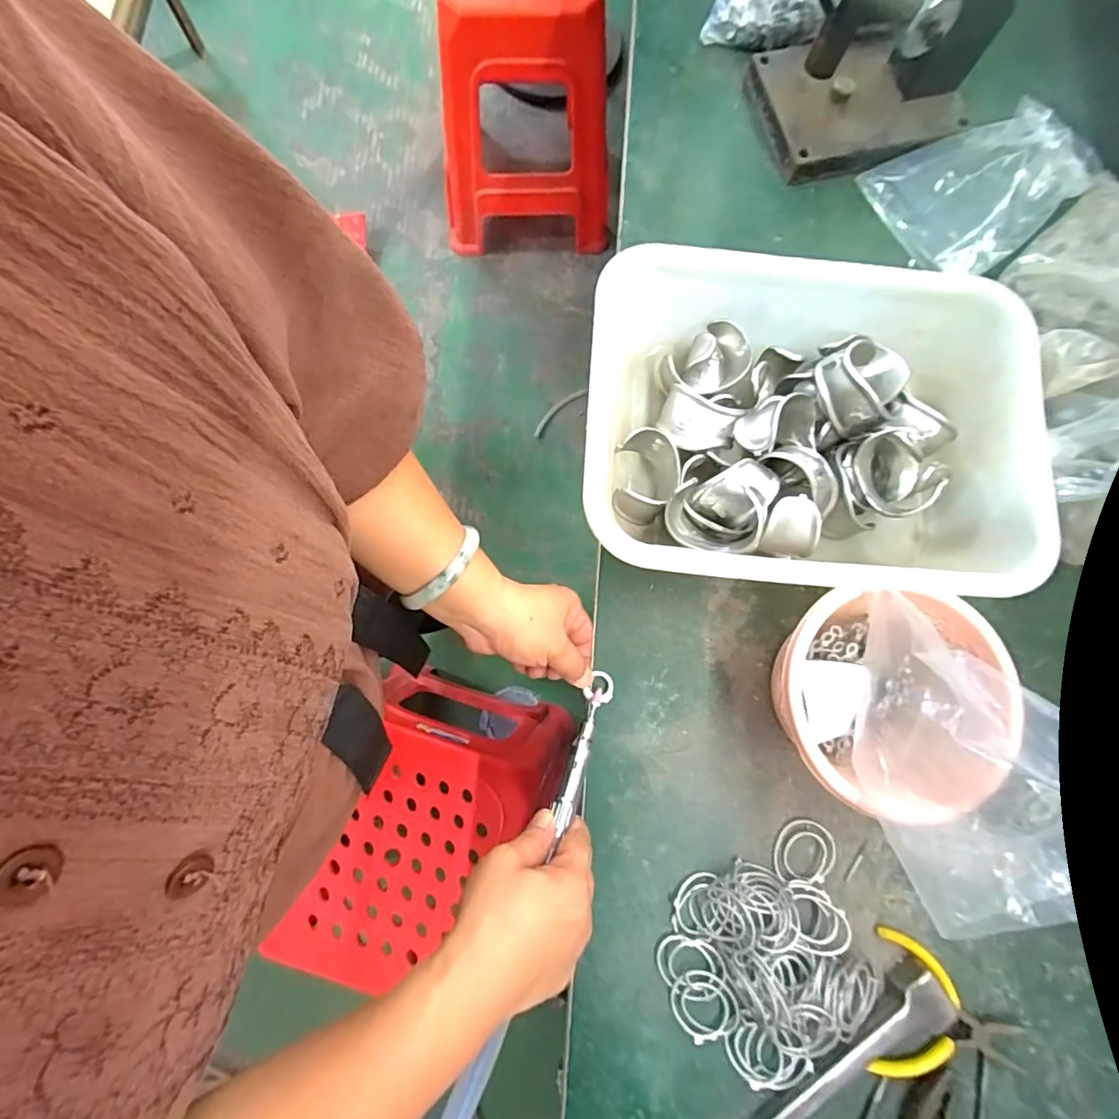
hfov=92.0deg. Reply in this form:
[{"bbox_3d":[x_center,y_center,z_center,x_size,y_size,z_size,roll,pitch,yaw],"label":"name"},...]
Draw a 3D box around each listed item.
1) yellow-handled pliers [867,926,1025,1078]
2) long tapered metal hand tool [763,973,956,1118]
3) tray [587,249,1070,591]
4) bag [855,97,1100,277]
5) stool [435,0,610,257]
[{"bbox_3d":[0.268,0.317,0.370,0.100,0.017,0.087,16,77,3],"label":"yellow-handled pliers"},{"bbox_3d":[0.183,0.345,0.355,0.182,0.017,0.033,-34,80,-9],"label":"long tapered metal hand tool"},{"bbox_3d":[0.184,-0.096,0.421,0.323,0.087,0.241,4,76,0],"label":"tray"},{"bbox_3d":[0.383,-0.349,0.494,0.132,0.068,0.137,-33,81,-8],"label":"bag"},{"bbox_3d":[-0.067,-0.977,1.162,0.363,0.509,0.315,2,77,-1],"label":"stool"}]

